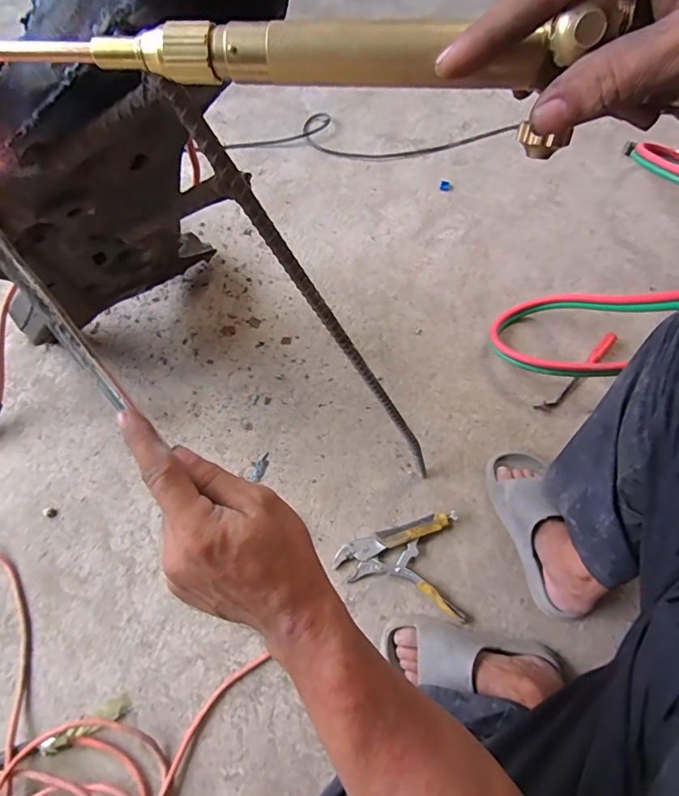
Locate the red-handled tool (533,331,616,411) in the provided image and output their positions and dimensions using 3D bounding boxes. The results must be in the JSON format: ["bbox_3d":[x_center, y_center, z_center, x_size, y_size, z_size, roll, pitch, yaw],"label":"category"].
[{"bbox_3d":[0.458,-0.048,0.870,0.220,0.036,0.028,-41,72,-12],"label":"red-handled tool"}]

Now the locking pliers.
[{"bbox_3d":[0.095,0.271,0.751,0.202,0.030,0.156,1,69,3],"label":"locking pliers"}]

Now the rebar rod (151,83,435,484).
[{"bbox_3d":[0.016,-0.047,0.526,0.015,0.622,0.017,17,69,35],"label":"rebar rod"}]

